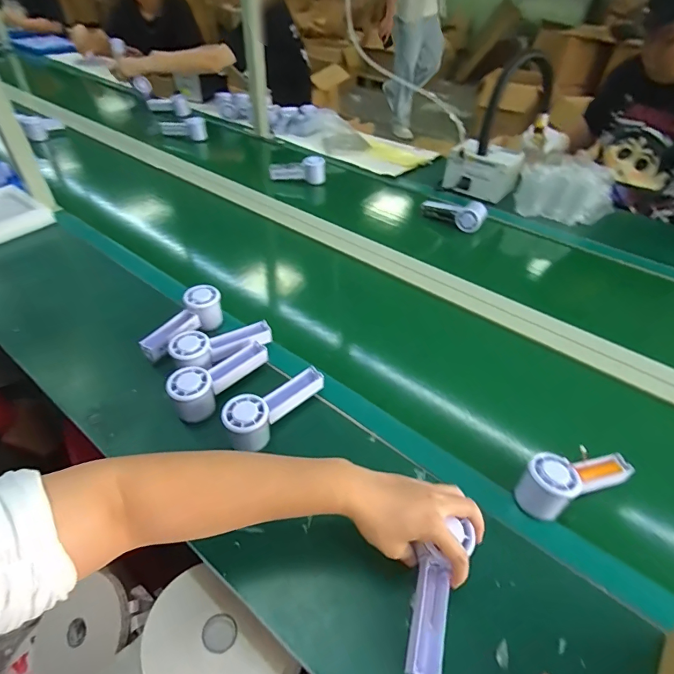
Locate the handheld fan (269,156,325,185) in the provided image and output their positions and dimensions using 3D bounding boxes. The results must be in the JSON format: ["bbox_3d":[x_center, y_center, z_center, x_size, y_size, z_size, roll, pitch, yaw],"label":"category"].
[{"bbox_3d":[-0.111,-0.473,1.198,0.163,0.064,0.057,7,43,5],"label":"handheld fan"}]

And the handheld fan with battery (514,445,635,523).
[{"bbox_3d":[0.292,0.164,0.517,0.152,0.051,0.055,-16,46,-19],"label":"handheld fan with battery"}]

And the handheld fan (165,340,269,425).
[{"bbox_3d":[-0.162,0.059,0.611,0.152,0.053,0.059,-28,51,-28],"label":"handheld fan"}]

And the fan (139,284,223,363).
[{"bbox_3d":[-0.252,-0.021,0.700,0.059,0.058,0.154,32,63,28],"label":"fan"}]

